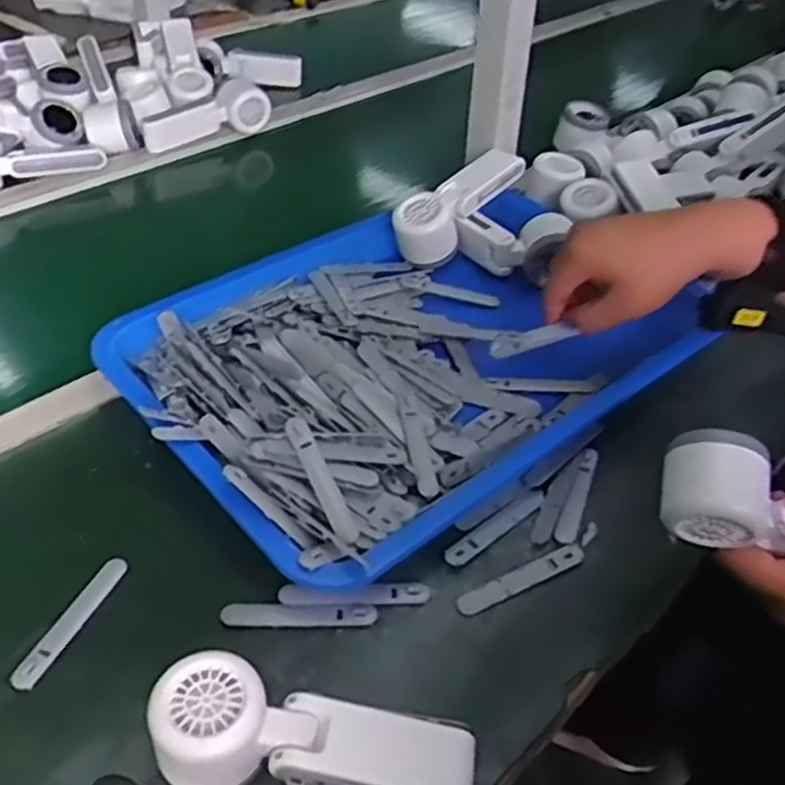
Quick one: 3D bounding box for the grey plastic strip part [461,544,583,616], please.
[{"bbox_3d":[0.087,0.122,0.525,0.097,0.004,0.017,-19,47,-23],"label":"grey plastic strip part"}]

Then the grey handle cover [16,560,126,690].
[{"bbox_3d":[-0.197,0.139,0.491,0.015,0.004,0.095,17,44,14],"label":"grey handle cover"}]

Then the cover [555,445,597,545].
[{"bbox_3d":[0.135,0.072,0.578,0.015,0.004,0.096,17,44,14],"label":"cover"}]

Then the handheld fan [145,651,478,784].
[{"bbox_3d":[-0.040,0.185,0.413,0.163,0.053,0.056,8,42,4],"label":"handheld fan"}]

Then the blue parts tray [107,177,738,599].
[{"bbox_3d":[0.016,-0.039,0.661,0.431,0.051,0.315,-28,51,-31],"label":"blue parts tray"}]

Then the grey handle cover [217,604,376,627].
[{"bbox_3d":[-0.058,0.138,0.497,0.094,0.004,0.016,2,42,-3],"label":"grey handle cover"}]

